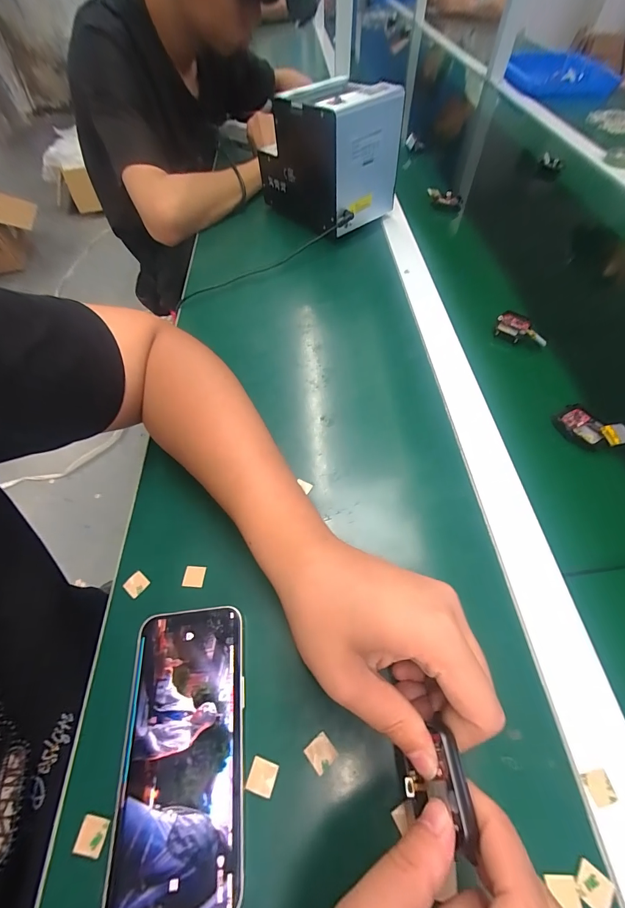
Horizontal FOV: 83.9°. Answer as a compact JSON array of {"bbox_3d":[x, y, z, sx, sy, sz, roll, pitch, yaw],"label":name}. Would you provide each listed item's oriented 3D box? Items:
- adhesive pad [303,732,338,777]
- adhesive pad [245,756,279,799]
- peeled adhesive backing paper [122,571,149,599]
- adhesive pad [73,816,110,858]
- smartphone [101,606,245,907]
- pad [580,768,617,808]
[{"bbox_3d":[0.005,0.179,0.208,0.016,0.004,0.015,-35,63,-19],"label":"adhesive pad"},{"bbox_3d":[-0.030,0.190,0.204,0.015,0.004,0.016,14,59,10],"label":"adhesive pad"},{"bbox_3d":[-0.136,0.100,0.267,0.016,0.004,0.016,32,64,19],"label":"peeled adhesive backing paper"},{"bbox_3d":[-0.124,0.214,0.194,0.015,0.004,0.015,7,58,6],"label":"adhesive pad"},{"bbox_3d":[-0.078,0.175,0.212,0.072,0.010,0.144,-6,58,-2],"label":"smartphone"},{"bbox_3d":[0.161,0.187,0.195,0.014,0.004,0.014,-11,58,-6],"label":"pad"}]

